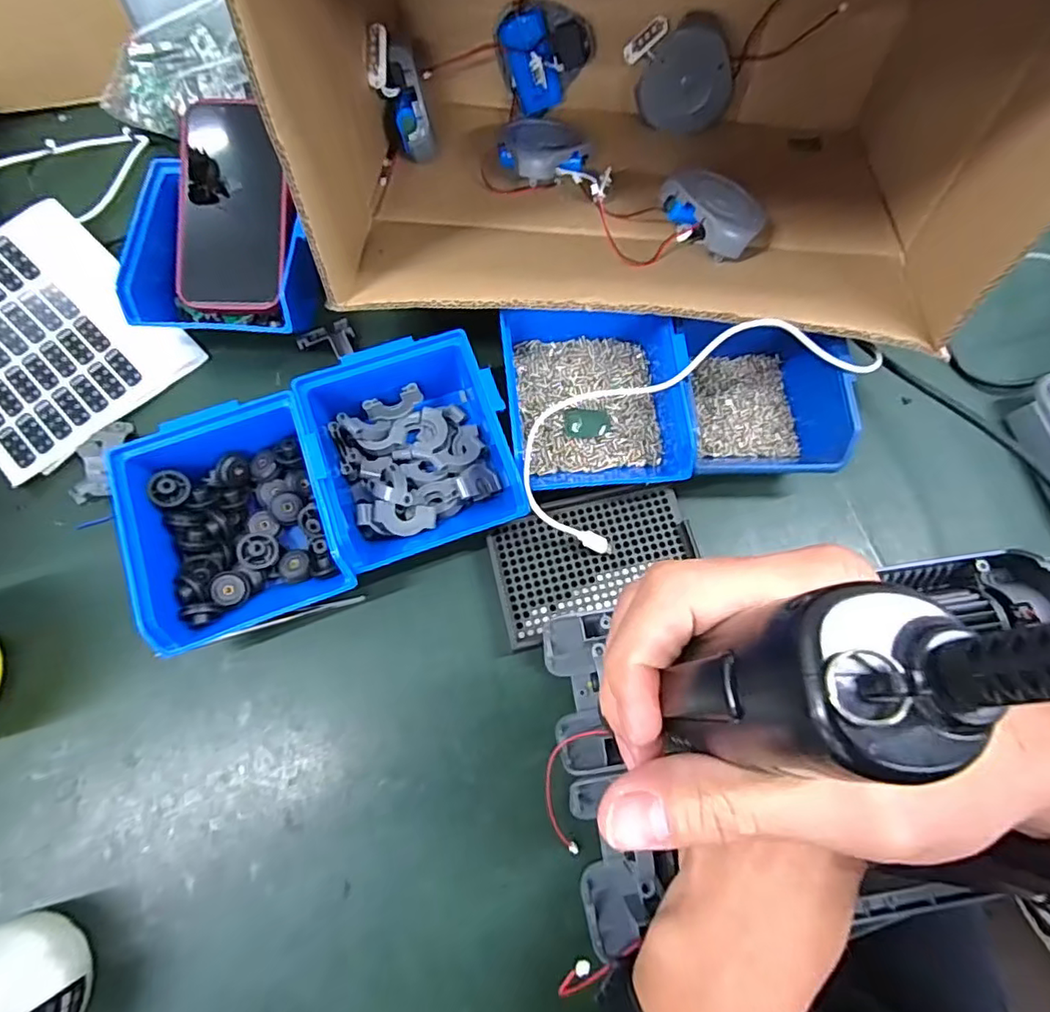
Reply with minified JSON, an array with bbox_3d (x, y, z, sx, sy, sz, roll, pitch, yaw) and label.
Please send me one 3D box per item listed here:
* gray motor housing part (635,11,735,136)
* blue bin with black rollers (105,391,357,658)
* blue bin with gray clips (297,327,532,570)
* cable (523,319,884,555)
[{"bbox_3d":[0.138,-0.362,0.491,0.077,0.077,0.019,-19,37,28],"label":"gray motor housing part"},{"bbox_3d":[-0.183,0.004,0.369,0.115,0.069,0.151,-20,73,-8],"label":"blue bin with black rollers"},{"bbox_3d":[-0.075,-0.039,0.378,0.123,0.052,0.139,-19,73,-8],"label":"blue bin with gray clips"},{"bbox_3d":[0.098,-0.064,0.382,0.223,0.066,0.098,-30,75,-11],"label":"cable"}]

